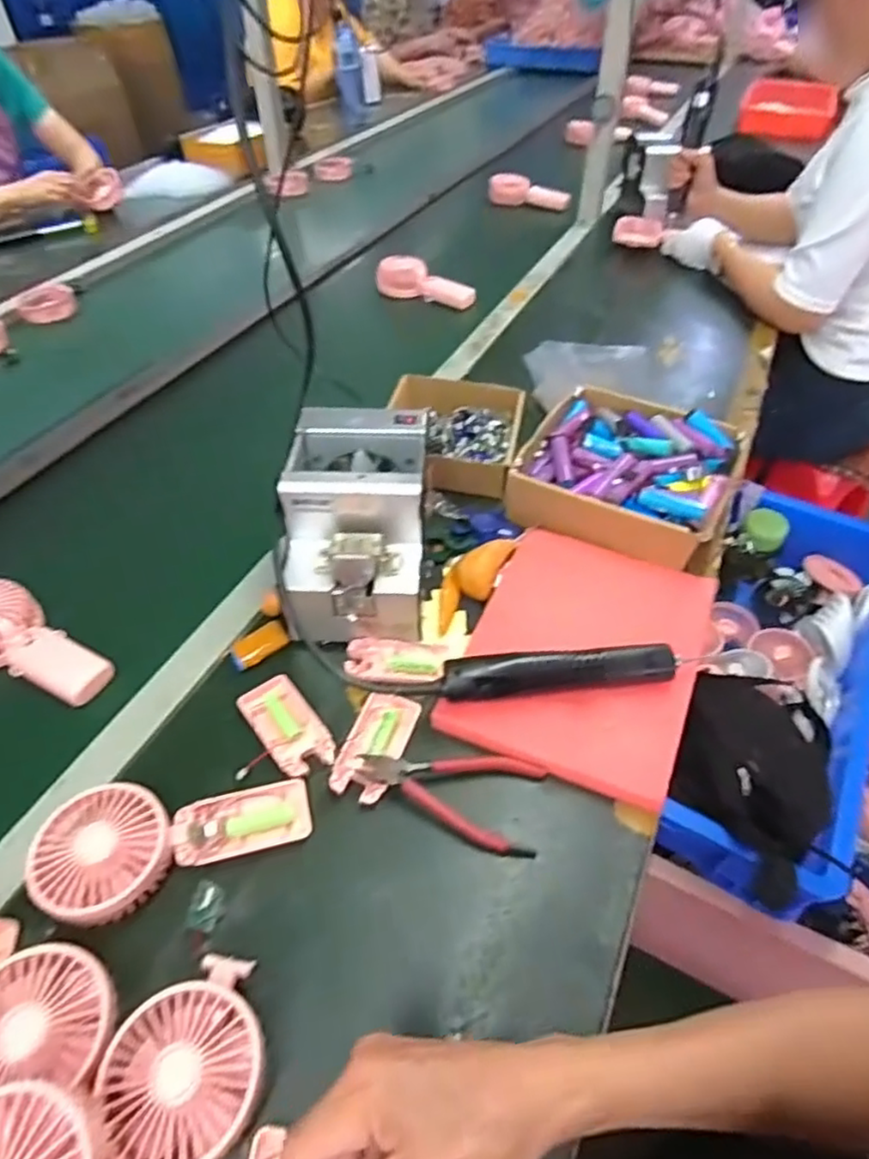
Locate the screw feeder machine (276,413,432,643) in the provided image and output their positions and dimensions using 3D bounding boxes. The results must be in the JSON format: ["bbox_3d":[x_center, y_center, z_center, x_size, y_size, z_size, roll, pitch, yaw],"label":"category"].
[{"bbox_3d":[-0.072,-0.055,0.612,0.126,0.126,0.186,1,48,0],"label":"screw feeder machine"}]

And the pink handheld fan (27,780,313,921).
[{"bbox_3d":[-0.191,0.193,0.479,0.188,0.039,0.087,-5,50,-21],"label":"pink handheld fan"}]

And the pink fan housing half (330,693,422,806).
[{"bbox_3d":[-0.048,0.137,0.536,0.046,0.009,0.097,14,49,14],"label":"pink fan housing half"}]

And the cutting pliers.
[{"bbox_3d":[0.013,0.162,0.515,0.147,0.018,0.077,14,49,14],"label":"cutting pliers"}]

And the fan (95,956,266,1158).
[{"bbox_3d":[-0.145,0.287,0.377,0.088,0.045,0.093,-1,47,1],"label":"fan"}]

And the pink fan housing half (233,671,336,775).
[{"bbox_3d":[-0.125,0.125,0.550,0.049,0.008,0.099,-32,54,-25],"label":"pink fan housing half"}]

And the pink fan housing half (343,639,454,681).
[{"bbox_3d":[-0.035,0.076,0.603,0.093,0.010,0.042,2,47,3],"label":"pink fan housing half"}]

